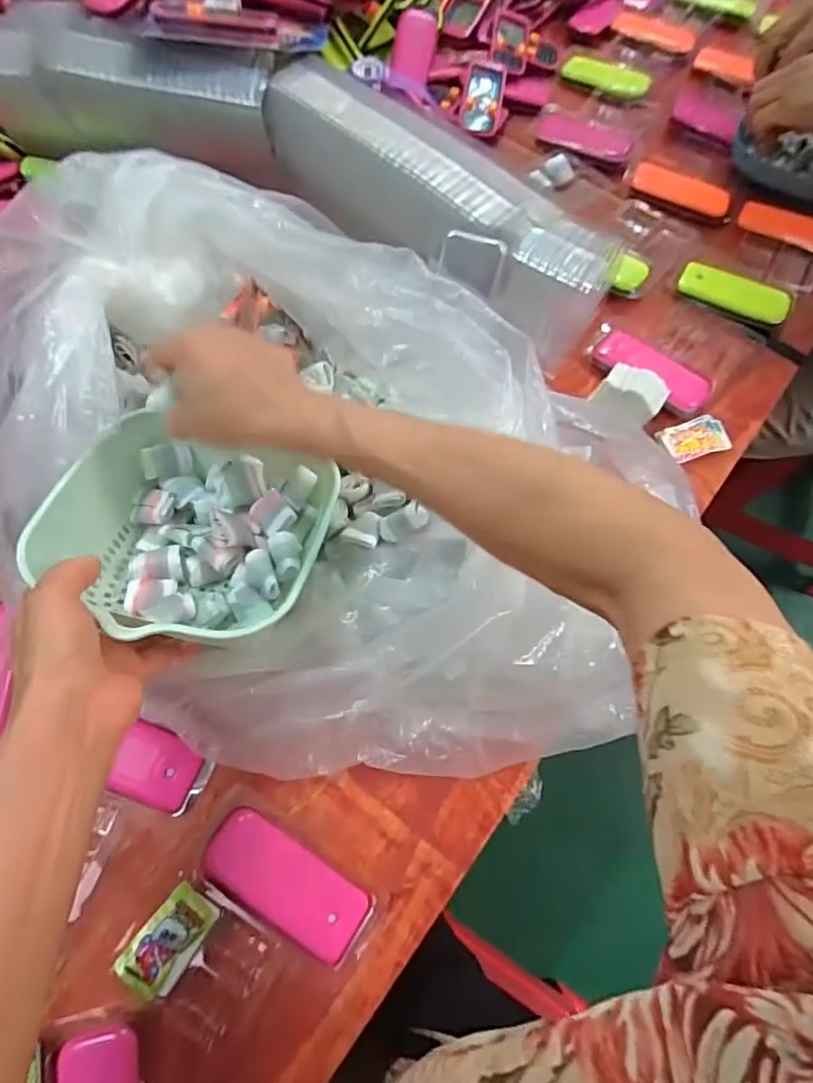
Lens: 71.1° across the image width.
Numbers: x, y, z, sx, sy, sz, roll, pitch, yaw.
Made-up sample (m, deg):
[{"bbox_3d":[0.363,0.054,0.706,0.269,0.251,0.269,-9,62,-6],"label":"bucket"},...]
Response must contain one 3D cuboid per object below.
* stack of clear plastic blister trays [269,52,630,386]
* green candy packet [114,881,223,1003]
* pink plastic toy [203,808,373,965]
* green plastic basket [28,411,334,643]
[{"bbox_3d":[0.022,-0.281,0.488,0.083,0.090,0.352,-40,76,-16],"label":"stack of clear plastic blister trays"},{"bbox_3d":[-0.142,0.238,0.339,0.033,0.005,0.055,40,64,-5],"label":"green candy packet"},{"bbox_3d":[-0.078,0.218,0.364,0.106,0.017,0.045,31,70,9],"label":"pink plastic toy"},{"bbox_3d":[-0.133,-0.006,0.366,0.156,0.075,0.142,12,68,2],"label":"green plastic basket"}]

